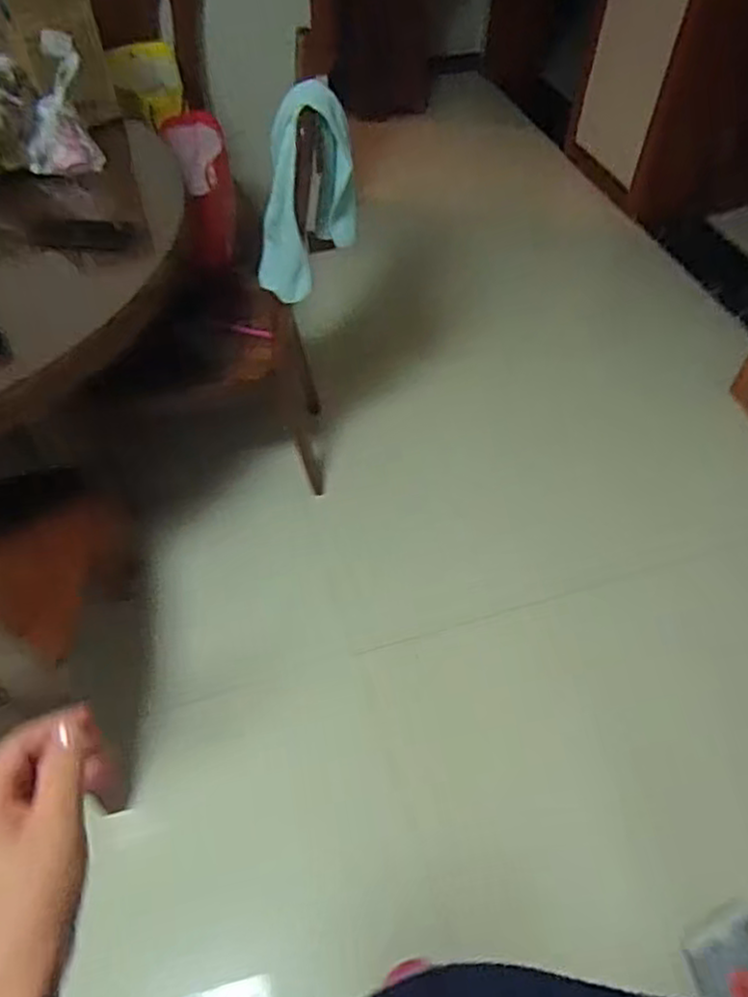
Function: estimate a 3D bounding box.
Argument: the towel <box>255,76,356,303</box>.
[{"bbox_3d":[-0.126,-0.549,1.280,0.186,0.368,0.096,-2,49,-3],"label":"towel"}]

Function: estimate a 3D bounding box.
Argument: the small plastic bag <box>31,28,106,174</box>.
[{"bbox_3d":[-0.619,-0.794,1.421,0.128,0.267,0.083,0,9,-2],"label":"small plastic bag"}]

